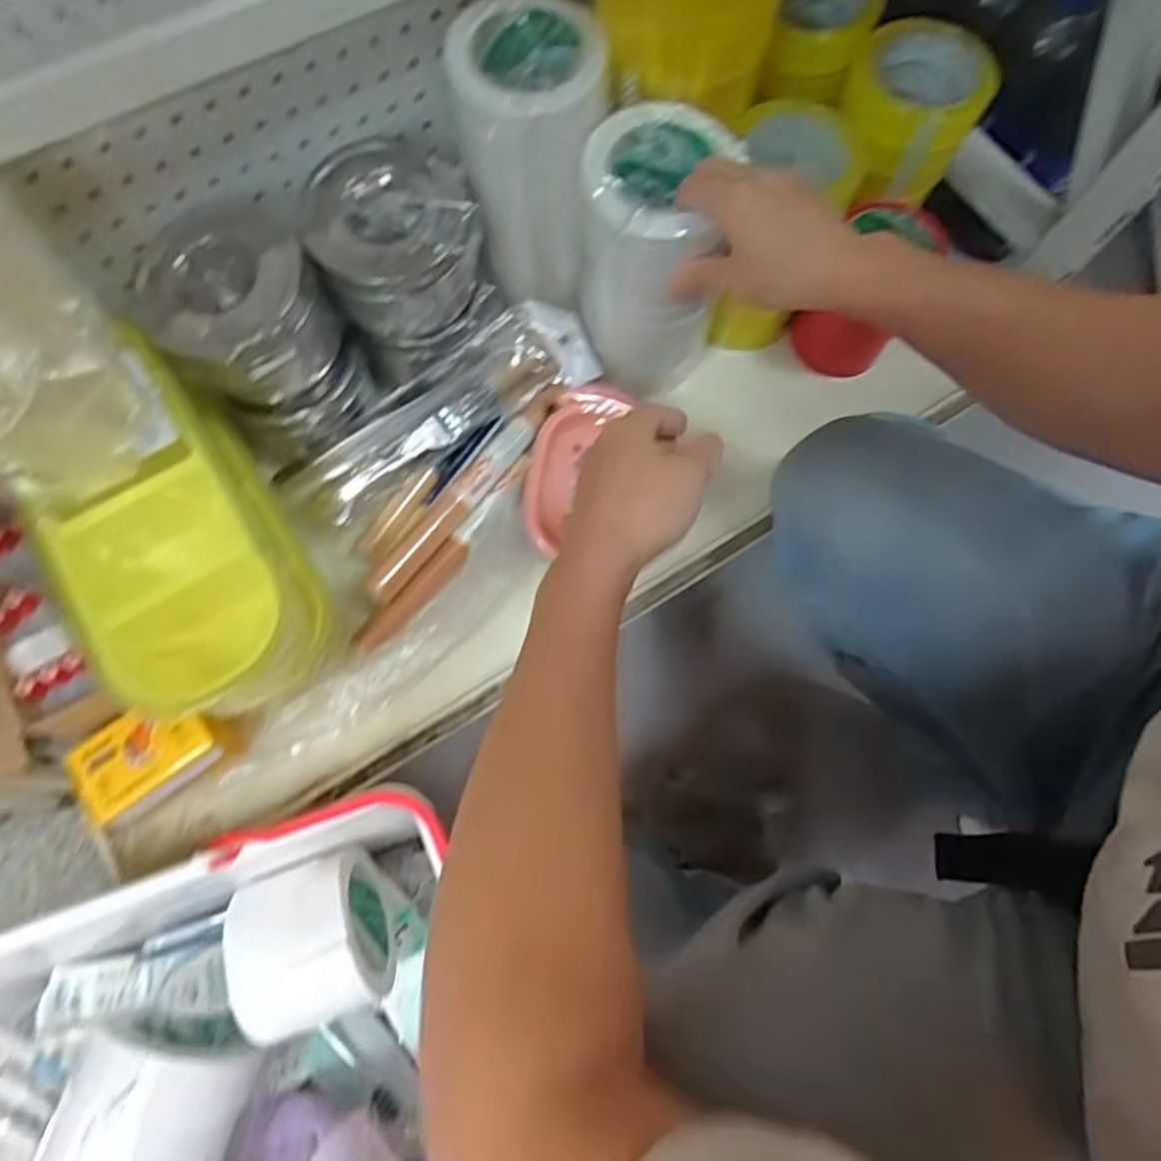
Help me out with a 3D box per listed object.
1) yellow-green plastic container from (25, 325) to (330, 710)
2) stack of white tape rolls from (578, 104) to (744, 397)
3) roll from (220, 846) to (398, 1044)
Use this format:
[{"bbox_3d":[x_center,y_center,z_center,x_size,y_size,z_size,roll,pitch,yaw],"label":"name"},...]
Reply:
[{"bbox_3d":[-0.282,-0.025,0.483,0.120,0.120,0.258,-29,76,-9],"label":"yellow-green plastic container"},{"bbox_3d":[0.050,-0.247,0.525,0.096,0.191,0.089,-3,70,-4],"label":"stack of white tape rolls"},{"bbox_3d":[-0.204,0.272,0.510,0.093,0.100,0.108,-19,75,-6],"label":"roll"}]

